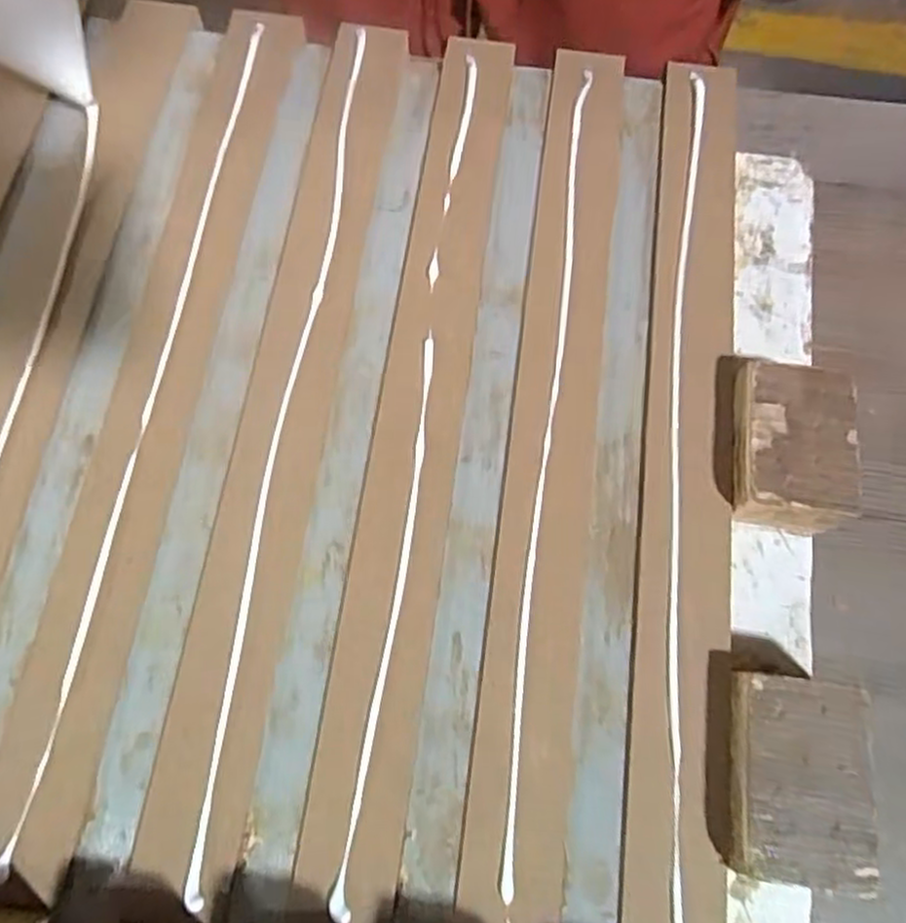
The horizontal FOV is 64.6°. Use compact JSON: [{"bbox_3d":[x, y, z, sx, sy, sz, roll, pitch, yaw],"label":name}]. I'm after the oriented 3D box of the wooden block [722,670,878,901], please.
[{"bbox_3d":[0.068,0.063,0.142,0.025,0.010,0.037,7,71,3],"label":"wooden block"}]

